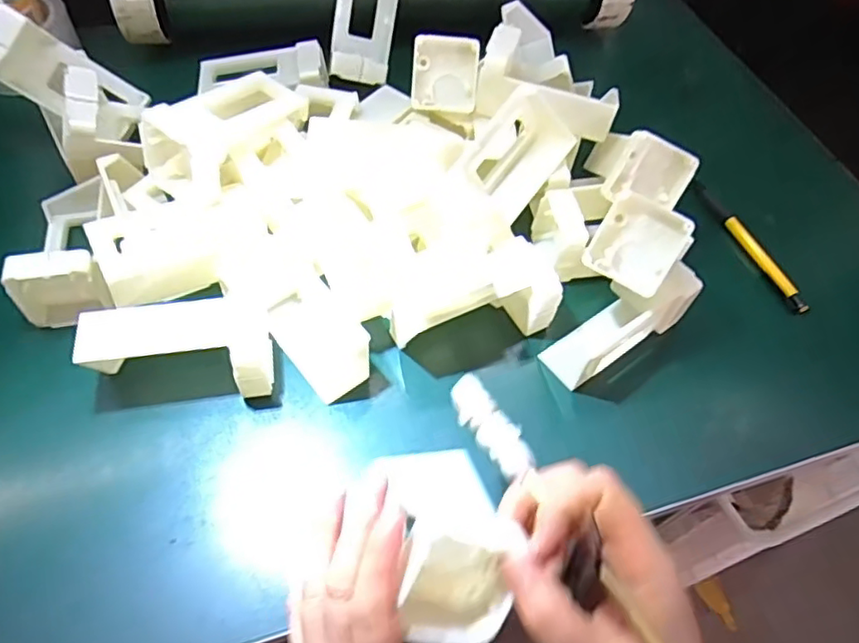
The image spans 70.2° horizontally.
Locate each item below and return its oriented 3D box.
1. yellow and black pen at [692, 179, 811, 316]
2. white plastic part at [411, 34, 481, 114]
[{"bbox_3d":[0.258,-0.067,0.501,0.014,0.014,0.146,-15,60,-14],"label":"yellow and black pen"},{"bbox_3d":[0.012,-0.193,0.478,0.050,0.055,0.015,3,17,-3],"label":"white plastic part"}]

